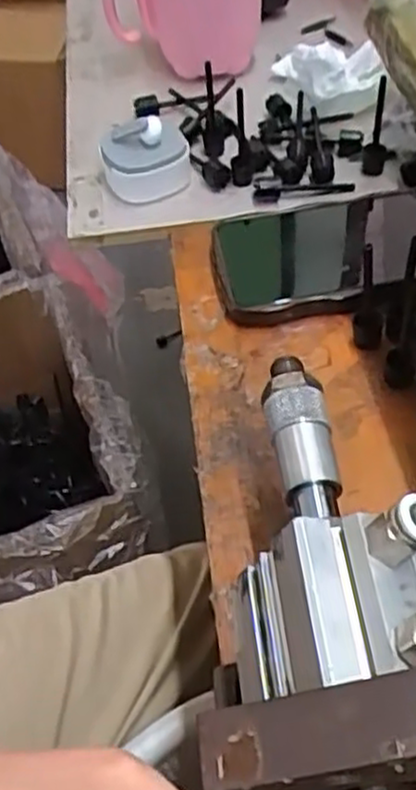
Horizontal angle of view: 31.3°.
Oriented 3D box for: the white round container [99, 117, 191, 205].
[{"bbox_3d":[-0.040,-0.154,0.477,0.053,0.041,0.053,-3,52,4],"label":"white round container"}]

